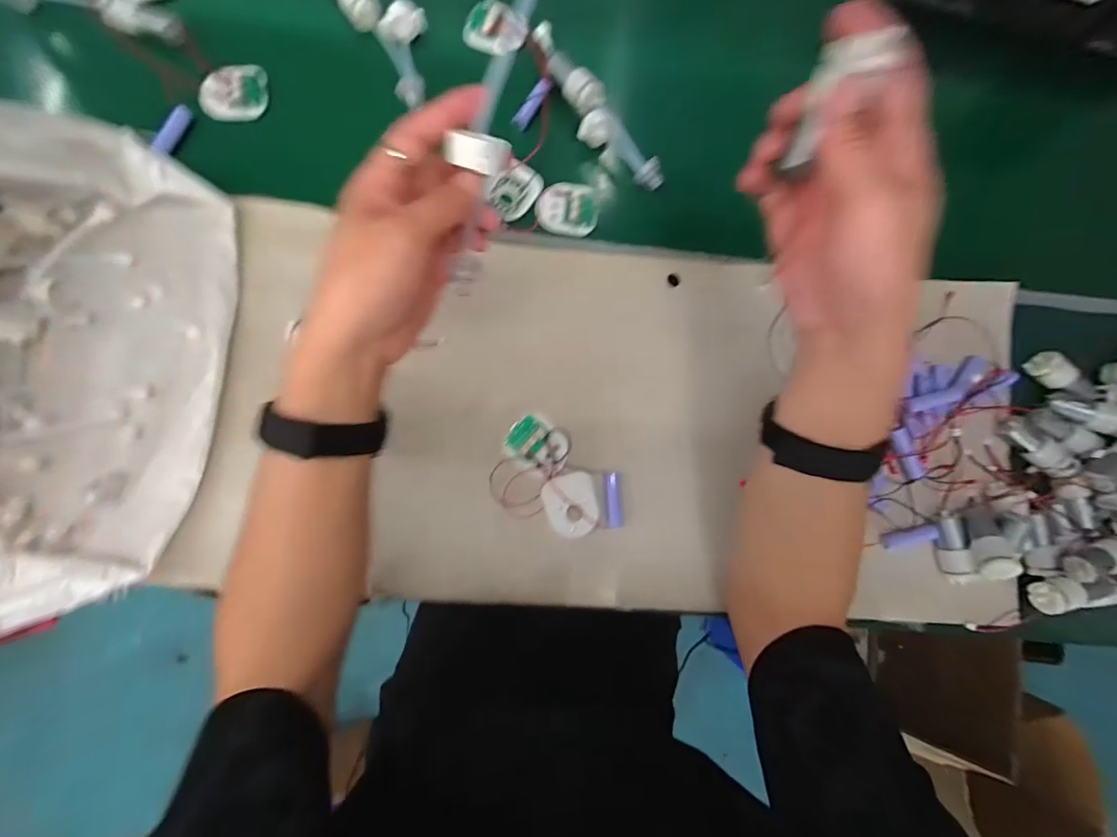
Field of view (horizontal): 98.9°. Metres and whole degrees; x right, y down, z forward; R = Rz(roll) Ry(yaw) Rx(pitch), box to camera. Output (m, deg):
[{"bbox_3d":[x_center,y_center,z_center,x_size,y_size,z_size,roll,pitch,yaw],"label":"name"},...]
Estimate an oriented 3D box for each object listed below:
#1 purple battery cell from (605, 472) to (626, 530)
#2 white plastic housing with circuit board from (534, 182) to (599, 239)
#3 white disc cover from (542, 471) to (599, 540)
[{"bbox_3d":[0.051,0.073,0.431,0.016,0.015,0.049,-2,84,-6],"label":"purple battery cell"},{"bbox_3d":[0.009,-0.206,0.467,0.060,0.009,0.051,10,83,-4],"label":"white plastic housing with circuit board"},{"bbox_3d":[0.012,0.078,0.428,0.046,0.005,0.055,-13,85,-7],"label":"white disc cover"}]

